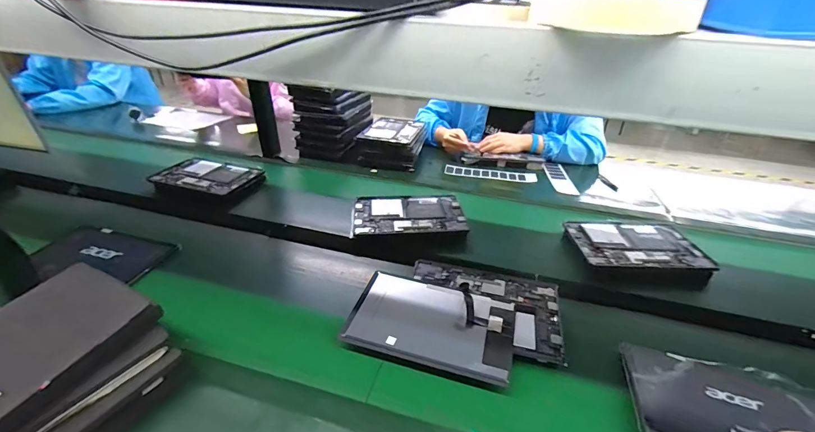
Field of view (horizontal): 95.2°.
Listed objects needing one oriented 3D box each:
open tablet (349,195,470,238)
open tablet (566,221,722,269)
[{"bbox_3d":[0.002,-0.008,0.879,0.256,0.013,0.164,0,34,-2],"label":"open tablet"},{"bbox_3d":[0.485,0.058,0.798,0.250,0.010,0.162,1,32,-2],"label":"open tablet"}]

